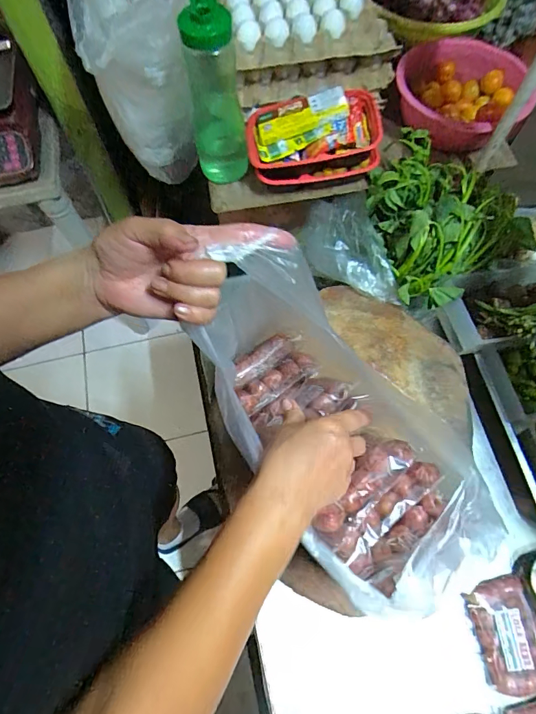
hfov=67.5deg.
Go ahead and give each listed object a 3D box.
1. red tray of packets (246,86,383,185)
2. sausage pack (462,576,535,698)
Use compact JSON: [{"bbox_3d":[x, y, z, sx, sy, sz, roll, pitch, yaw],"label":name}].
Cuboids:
[{"bbox_3d":[0.079,-0.382,0.691,0.230,0.067,0.146,-6,67,-1],"label":"red tray of packets"},{"bbox_3d":[0.338,0.389,0.556,0.092,0.026,0.132,-11,67,-3],"label":"sausage pack"}]

